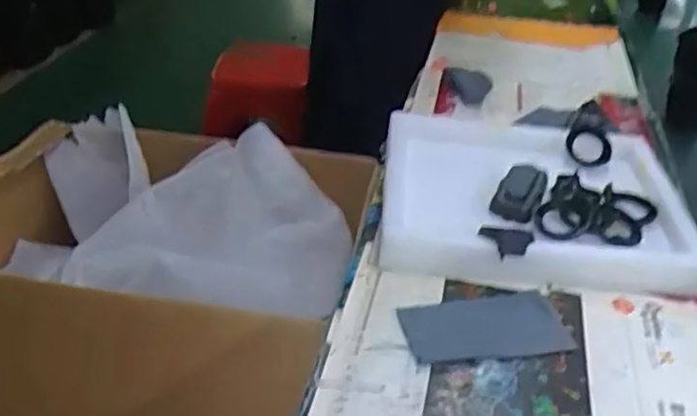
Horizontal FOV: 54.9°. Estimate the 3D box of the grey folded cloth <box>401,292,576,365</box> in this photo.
[{"bbox_3d":[0.136,0.117,0.675,0.161,0.005,0.089,-4,35,-11],"label":"grey folded cloth"}]

